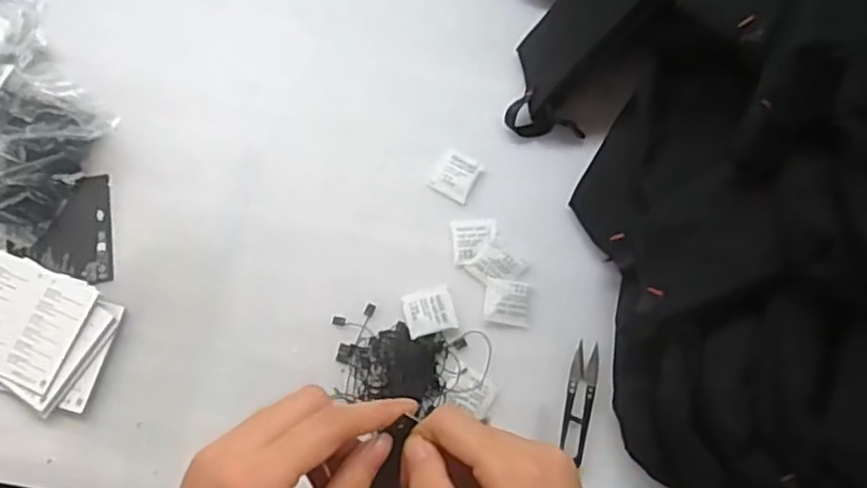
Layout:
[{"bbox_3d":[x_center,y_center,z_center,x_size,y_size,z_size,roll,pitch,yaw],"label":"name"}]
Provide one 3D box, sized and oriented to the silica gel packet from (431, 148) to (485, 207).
[{"bbox_3d":[0.021,-0.061,0.622,0.036,0.004,0.041,30,76,8],"label":"silica gel packet"}]

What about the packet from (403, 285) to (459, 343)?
[{"bbox_3d":[-0.003,0.057,0.585,0.041,0.007,0.038,-16,75,-5],"label":"packet"}]

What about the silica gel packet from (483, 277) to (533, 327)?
[{"bbox_3d":[0.063,0.049,0.588,0.038,0.010,0.037,8,74,2],"label":"silica gel packet"}]

